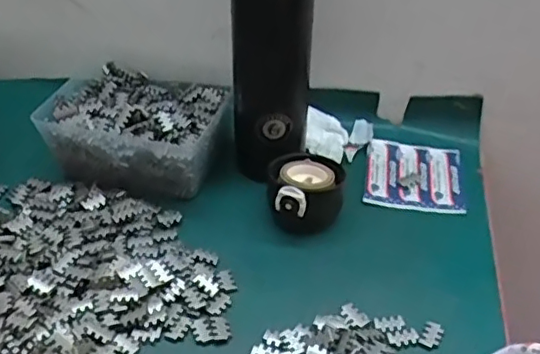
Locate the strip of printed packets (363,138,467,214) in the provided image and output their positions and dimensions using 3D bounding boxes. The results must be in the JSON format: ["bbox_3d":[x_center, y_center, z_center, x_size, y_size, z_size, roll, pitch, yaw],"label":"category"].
[{"bbox_3d":[0.128,-0.004,0.540,0.082,0.007,0.085,5,37,8],"label":"strip of printed packets"}]

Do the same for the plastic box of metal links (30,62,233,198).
[{"bbox_3d":[-0.116,-0.049,0.560,0.157,0.053,0.120,10,38,14],"label":"plastic box of metal links"}]

